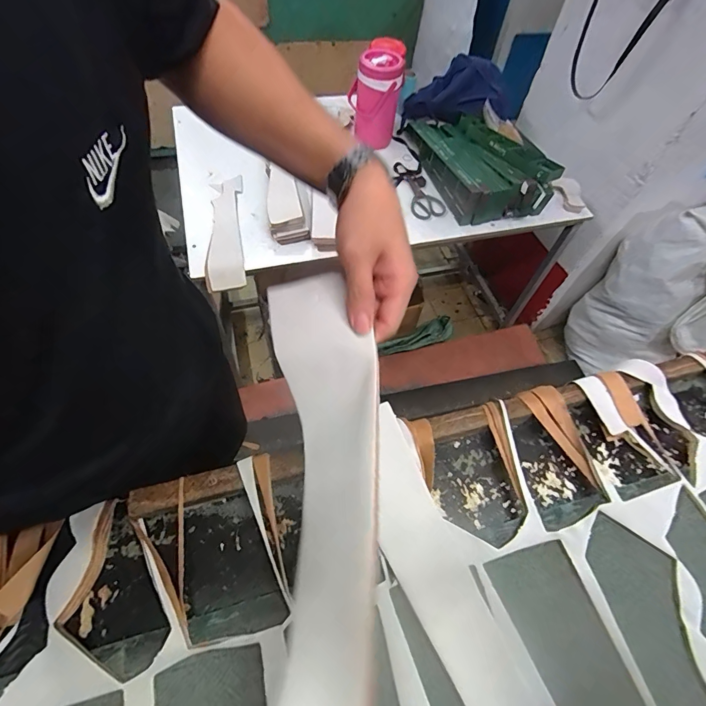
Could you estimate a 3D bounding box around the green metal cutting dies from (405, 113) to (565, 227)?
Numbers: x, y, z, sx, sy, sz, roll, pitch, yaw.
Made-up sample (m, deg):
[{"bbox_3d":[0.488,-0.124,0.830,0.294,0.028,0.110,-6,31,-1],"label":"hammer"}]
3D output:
[{"bbox_3d":[0.384,-0.631,1.238,0.307,0.151,0.497,-18,60,-16],"label":"green metal cutting dies"}]

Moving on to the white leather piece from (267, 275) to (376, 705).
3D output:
[{"bbox_3d":[-0.036,0.136,0.289,0.096,0.041,0.406,4,71,-2],"label":"white leather piece"}]

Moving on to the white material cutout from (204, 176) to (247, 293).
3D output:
[{"bbox_3d":[-0.354,-0.344,1.091,0.094,0.019,0.429,-4,59,-13],"label":"white material cutout"}]

